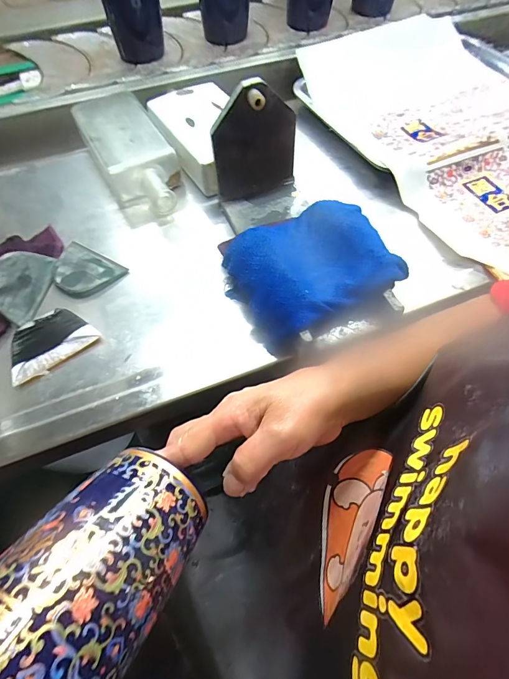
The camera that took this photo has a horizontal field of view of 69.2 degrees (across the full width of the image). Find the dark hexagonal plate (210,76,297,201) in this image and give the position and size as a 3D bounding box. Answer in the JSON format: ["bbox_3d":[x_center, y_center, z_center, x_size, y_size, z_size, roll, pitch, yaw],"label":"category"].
[{"bbox_3d":[0.002,-0.219,0.414,0.094,0.117,0.019,-16,50,-8],"label":"dark hexagonal plate"}]

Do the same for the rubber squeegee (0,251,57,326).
[{"bbox_3d":[-0.251,-0.061,0.392,0.055,0.006,0.082,25,61,-26],"label":"rubber squeegee"}]

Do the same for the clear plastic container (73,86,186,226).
[{"bbox_3d":[-0.163,-0.247,0.491,0.096,0.047,0.235,-25,65,-13],"label":"clear plastic container"}]

